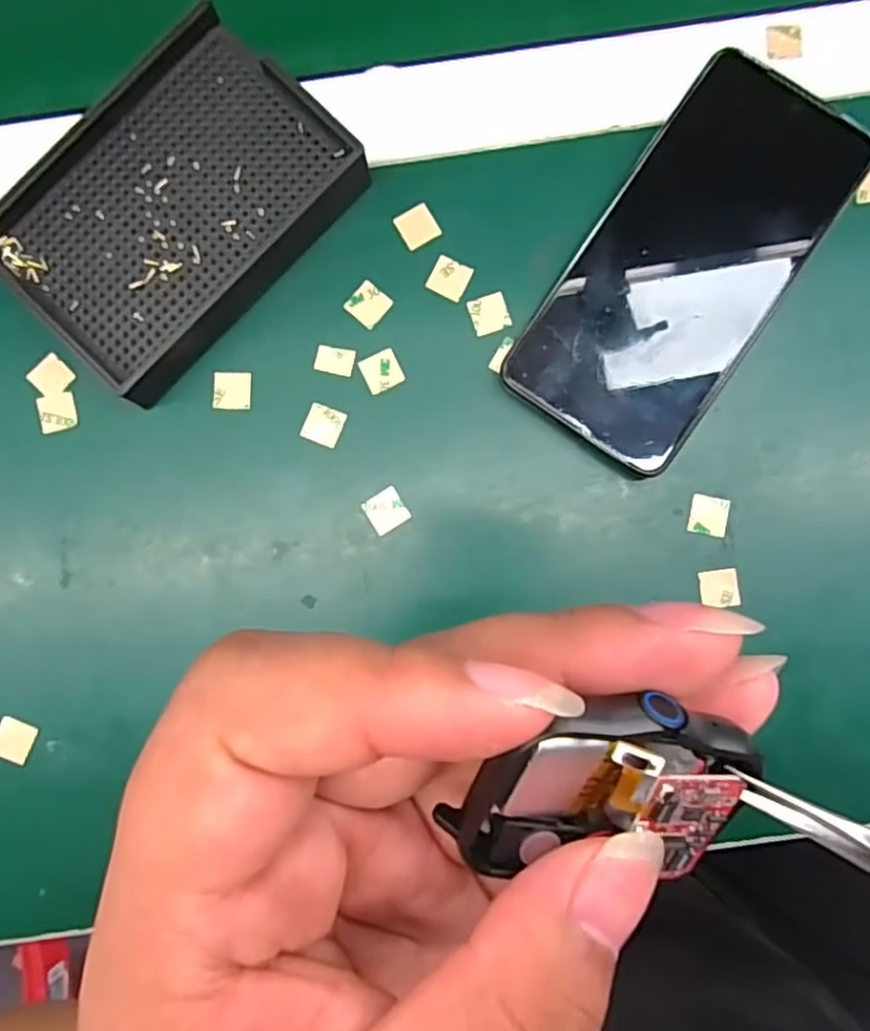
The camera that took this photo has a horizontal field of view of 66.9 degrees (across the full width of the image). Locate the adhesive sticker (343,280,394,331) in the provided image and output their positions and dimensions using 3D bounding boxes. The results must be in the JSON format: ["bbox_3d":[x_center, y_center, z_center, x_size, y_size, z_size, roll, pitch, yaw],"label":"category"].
[{"bbox_3d":[-0.028,-0.089,0.277,0.015,0.004,0.016,39,89,-1],"label":"adhesive sticker"}]

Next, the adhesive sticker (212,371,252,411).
[{"bbox_3d":[-0.085,-0.053,0.277,0.015,0.004,0.016,2,85,-7],"label":"adhesive sticker"}]

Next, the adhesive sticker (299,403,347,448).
[{"bbox_3d":[-0.047,-0.038,0.274,0.016,0.004,0.016,23,88,2],"label":"adhesive sticker"}]

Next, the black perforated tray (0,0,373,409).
[{"bbox_3d":[-0.106,-0.125,0.269,0.135,0.023,0.092,-44,88,-1],"label":"black perforated tray"}]

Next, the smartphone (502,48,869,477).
[{"bbox_3d":[0.104,-0.099,0.268,0.082,0.016,0.161,34,88,2],"label":"smartphone"}]

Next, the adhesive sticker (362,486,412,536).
[{"bbox_3d":[-0.020,-0.002,0.274,0.016,0.004,0.015,-33,89,-1],"label":"adhesive sticker"}]

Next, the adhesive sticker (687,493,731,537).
[{"bbox_3d":[0.113,0.000,0.271,0.015,0.004,0.016,11,88,5],"label":"adhesive sticker"}]

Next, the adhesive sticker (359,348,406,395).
[{"bbox_3d":[-0.022,-0.060,0.276,0.016,0.004,0.015,-25,89,-1],"label":"adhesive sticker"}]

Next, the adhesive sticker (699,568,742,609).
[{"bbox_3d":[0.116,0.030,0.270,0.016,0.004,0.015,-7,82,0],"label":"adhesive sticker"}]

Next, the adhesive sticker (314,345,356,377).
[{"bbox_3d":[-0.042,-0.065,0.276,0.016,0.004,0.011,11,87,-1],"label":"adhesive sticker"}]

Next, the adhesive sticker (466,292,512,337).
[{"bbox_3d":[0.023,-0.084,0.276,0.015,0.004,0.015,-17,89,0],"label":"adhesive sticker"}]

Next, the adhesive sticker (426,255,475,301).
[{"bbox_3d":[0.006,-0.100,0.277,0.016,0.004,0.015,25,89,2],"label":"adhesive sticker"}]

